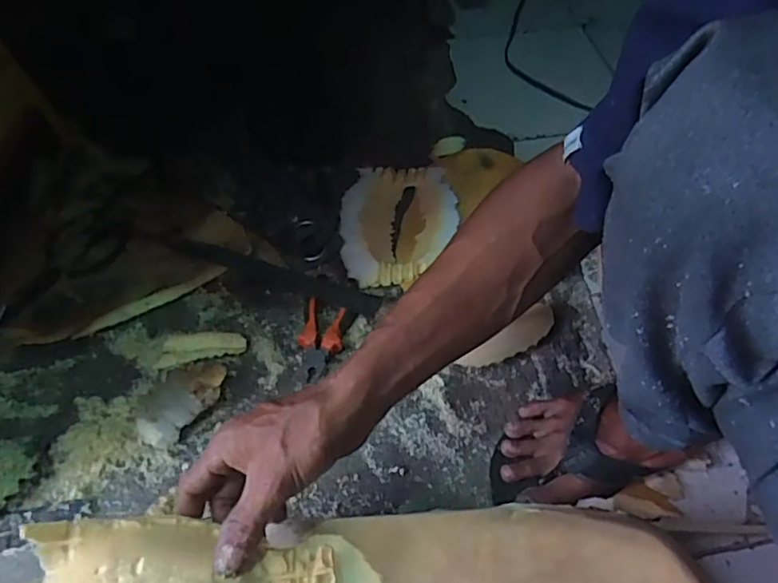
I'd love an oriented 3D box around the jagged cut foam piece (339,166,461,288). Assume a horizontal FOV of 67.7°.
[{"bbox_3d":[0.013,-0.096,0.785,0.152,0.027,0.200,0,54,0],"label":"jagged cut foam piece"}]

